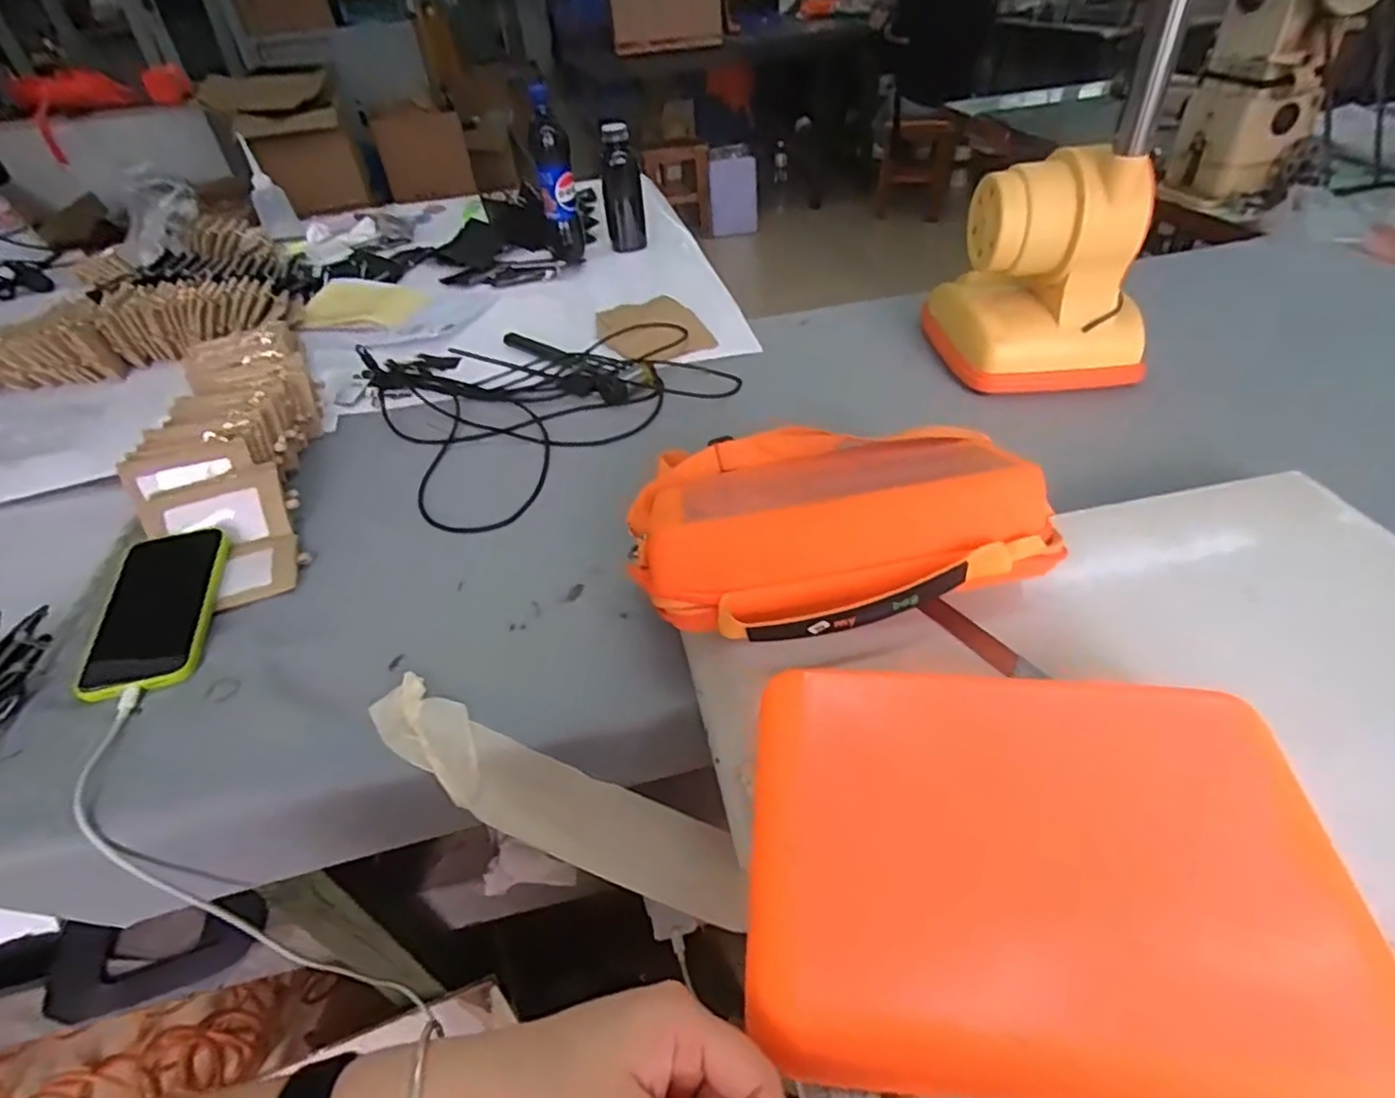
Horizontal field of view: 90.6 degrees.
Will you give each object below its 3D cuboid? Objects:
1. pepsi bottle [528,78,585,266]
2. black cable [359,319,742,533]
[{"bbox_3d":[-0.229,-0.595,1.108,0.058,0.240,0.078,-8,42,-5],"label":"pepsi bottle"},{"bbox_3d":[-0.167,-0.193,0.807,0.373,0.028,0.373,-24,46,-21],"label":"black cable"}]

